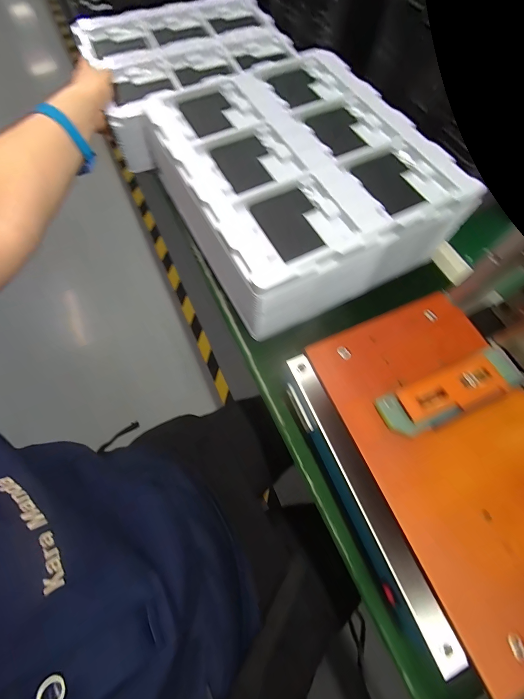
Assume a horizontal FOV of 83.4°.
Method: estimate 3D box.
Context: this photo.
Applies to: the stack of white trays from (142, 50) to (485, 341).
[{"bbox_3d":[0.036,-0.223,0.401,0.288,0.128,0.348,-24,70,-10],"label":"stack of white trays"}]

